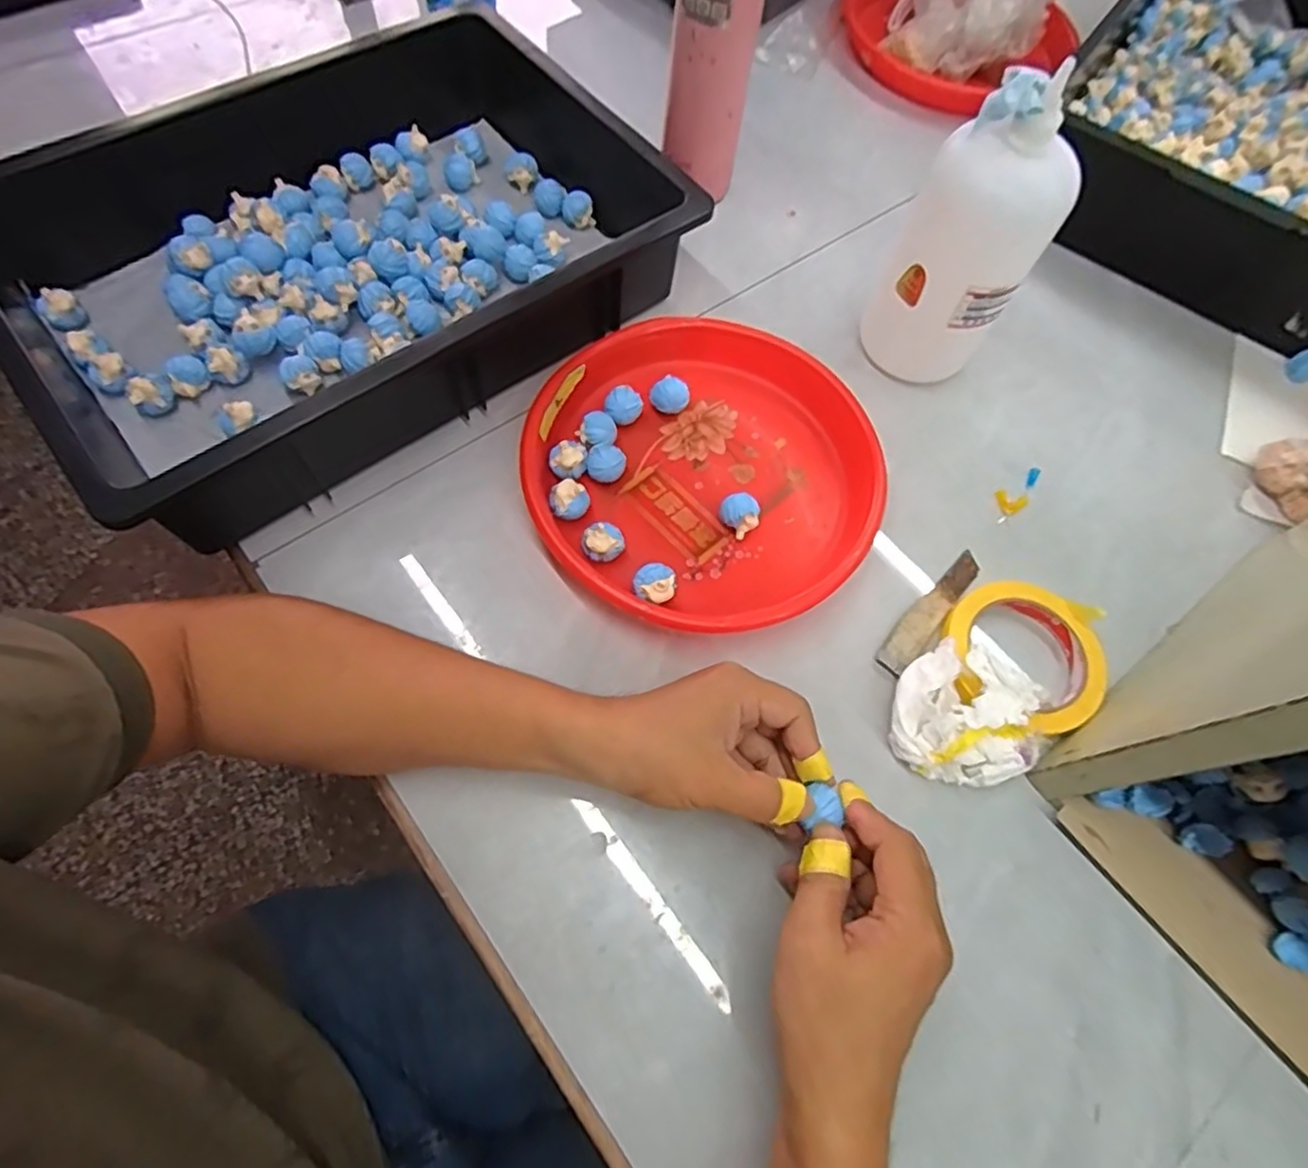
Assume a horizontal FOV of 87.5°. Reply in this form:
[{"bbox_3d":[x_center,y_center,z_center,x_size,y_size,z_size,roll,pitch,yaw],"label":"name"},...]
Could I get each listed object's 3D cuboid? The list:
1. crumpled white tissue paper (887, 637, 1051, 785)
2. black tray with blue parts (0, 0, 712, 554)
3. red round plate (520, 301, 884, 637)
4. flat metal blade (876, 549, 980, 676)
[{"bbox_3d":[0.200,0.085,0.433,0.093,0.038,0.084,24,67,8],"label":"crumpled white tissue paper"},{"bbox_3d":[-0.214,-0.257,0.527,0.479,0.102,0.312,-38,73,-18],"label":"black tray with blue parts"},{"bbox_3d":[0.037,-0.085,0.499,0.243,0.039,0.250,1,66,-2],"label":"red round plate"},{"bbox_3d":[0.198,0.019,0.481,0.027,0.006,0.117,41,70,14],"label":"flat metal blade"}]

